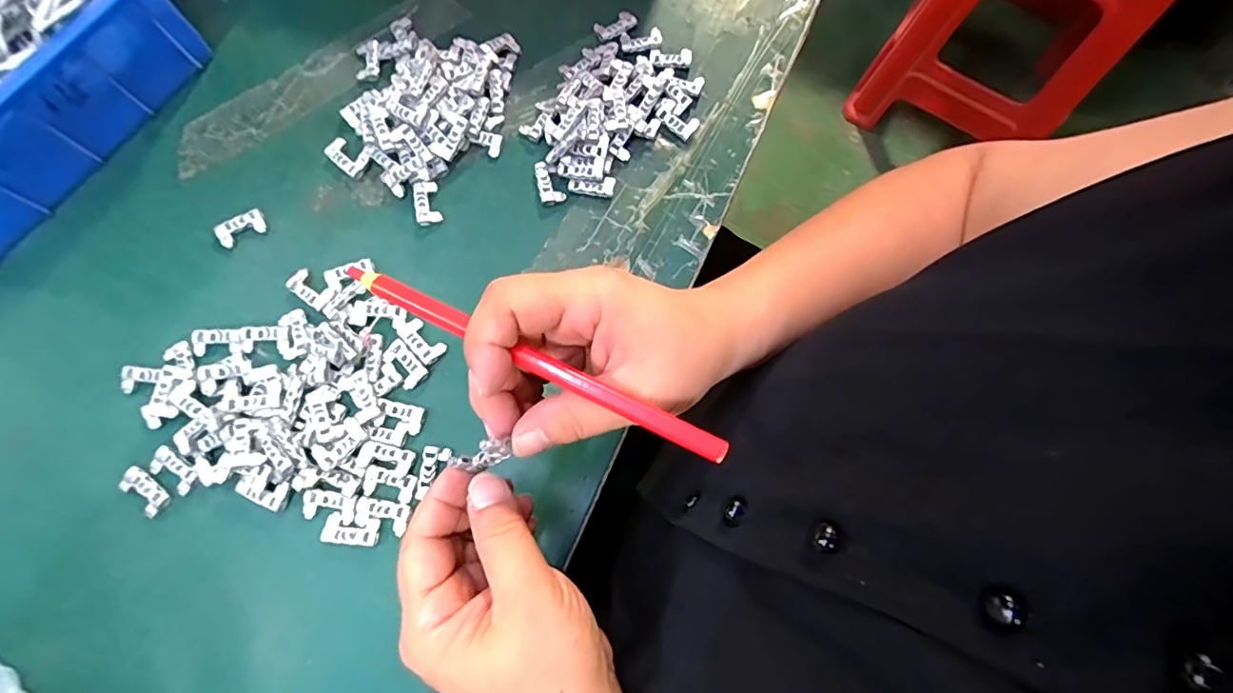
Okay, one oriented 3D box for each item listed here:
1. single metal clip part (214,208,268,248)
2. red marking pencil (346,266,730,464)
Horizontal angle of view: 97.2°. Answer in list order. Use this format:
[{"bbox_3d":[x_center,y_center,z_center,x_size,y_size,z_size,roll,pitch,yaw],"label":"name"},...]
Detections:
[{"bbox_3d":[-0.249,-0.079,0.361,0.031,0.005,0.017,-27,77,-8],"label":"single metal clip part"},{"bbox_3d":[-0.033,0.005,0.212,0.162,0.004,0.010,26,75,7],"label":"red marking pencil"}]

